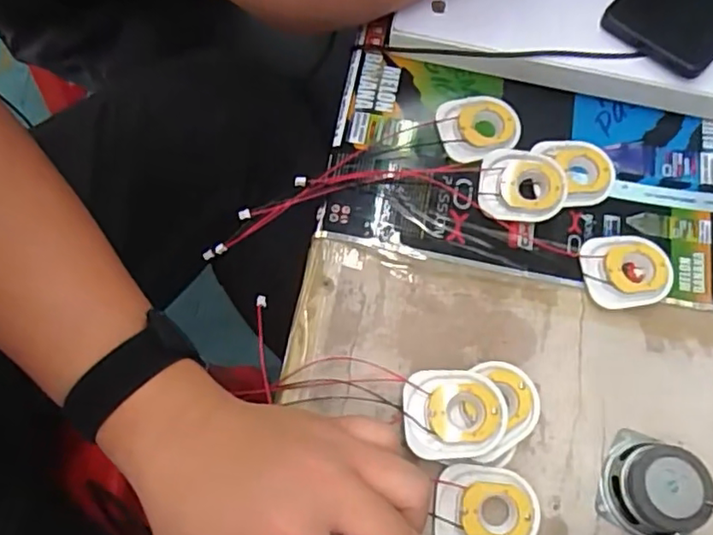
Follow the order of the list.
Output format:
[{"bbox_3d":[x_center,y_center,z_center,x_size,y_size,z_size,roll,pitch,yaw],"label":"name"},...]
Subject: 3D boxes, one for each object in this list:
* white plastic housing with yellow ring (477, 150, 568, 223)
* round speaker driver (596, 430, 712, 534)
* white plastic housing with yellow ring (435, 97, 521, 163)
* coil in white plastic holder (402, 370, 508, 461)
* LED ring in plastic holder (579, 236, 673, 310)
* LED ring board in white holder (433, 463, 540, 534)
[{"bbox_3d":[0.112,-0.056,0.417,0.057,0.014,0.049,2,70,-1],"label":"white plastic housing with yellow ring"},{"bbox_3d":[0.170,0.125,0.345,0.052,0.029,0.053,25,71,8],"label":"round speaker driver"},{"bbox_3d":[0.087,-0.100,0.435,0.058,0.006,0.050,-10,70,-5],"label":"white plastic housing with yellow ring"},{"bbox_3d":[0.057,0.084,0.350,0.059,0.012,0.048,-3,71,2],"label":"coil in white plastic holder"},{"bbox_3d":[0.178,0.002,0.403,0.058,0.007,0.049,-5,70,-3],"label":"LED ring in plastic holder"},{"bbox_3d":[0.073,0.138,0.344,0.058,0.014,0.048,7,70,1],"label":"LED ring board in white holder"}]

